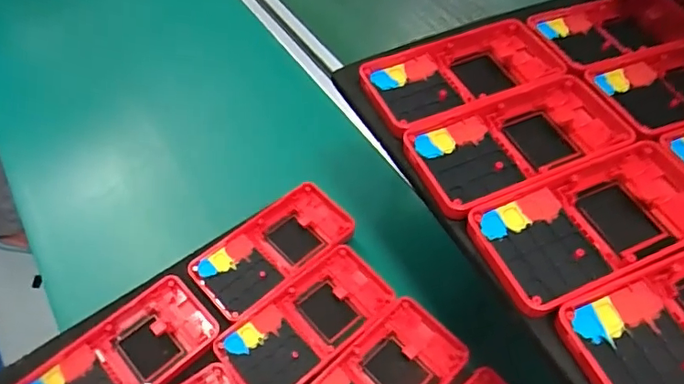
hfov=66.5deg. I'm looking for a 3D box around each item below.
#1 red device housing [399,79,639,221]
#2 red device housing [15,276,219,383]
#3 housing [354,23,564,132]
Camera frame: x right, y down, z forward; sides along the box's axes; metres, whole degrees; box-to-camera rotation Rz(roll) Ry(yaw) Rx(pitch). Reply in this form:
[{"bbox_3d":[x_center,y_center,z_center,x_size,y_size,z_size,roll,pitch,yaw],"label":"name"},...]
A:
[{"bbox_3d":[0.106,-0.032,0.303,0.133,0.013,0.063,-18,56,-18],"label":"red device housing"},{"bbox_3d":[-0.147,0.114,0.348,0.061,0.018,0.123,40,59,24],"label":"red device housing"},{"bbox_3d":[0.081,-0.078,0.342,0.131,0.020,0.065,-18,56,-17],"label":"housing"}]

